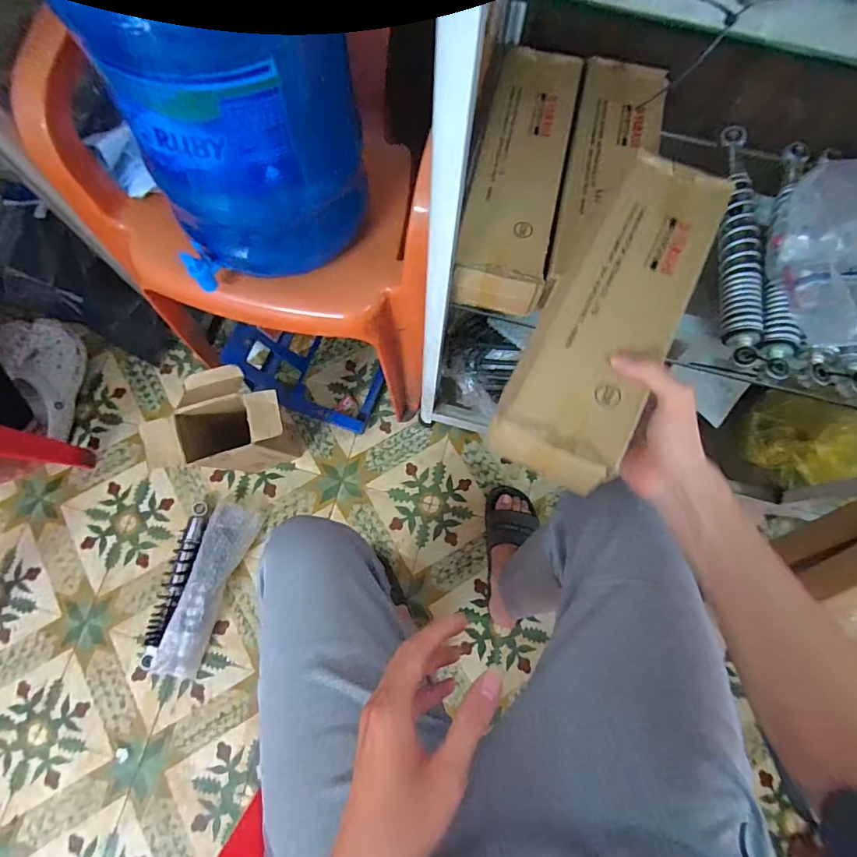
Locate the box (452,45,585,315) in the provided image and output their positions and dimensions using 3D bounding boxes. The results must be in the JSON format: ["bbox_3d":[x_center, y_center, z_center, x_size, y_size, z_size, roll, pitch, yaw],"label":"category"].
[{"bbox_3d":[0.113,-0.313,0.604,0.107,0.078,0.329,12,74,1],"label":"box"}]

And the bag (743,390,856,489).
[{"bbox_3d":[0.735,0.033,0.906,0.238,0.104,0.143,22,74,4],"label":"bag"}]

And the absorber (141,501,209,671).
[{"bbox_3d":[-0.501,0.303,0.945,0.058,0.043,0.318,10,74,1],"label":"absorber"}]

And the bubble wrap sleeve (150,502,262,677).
[{"bbox_3d":[-0.429,0.312,0.934,0.091,0.052,0.332,15,74,2],"label":"bubble wrap sleeve"}]

